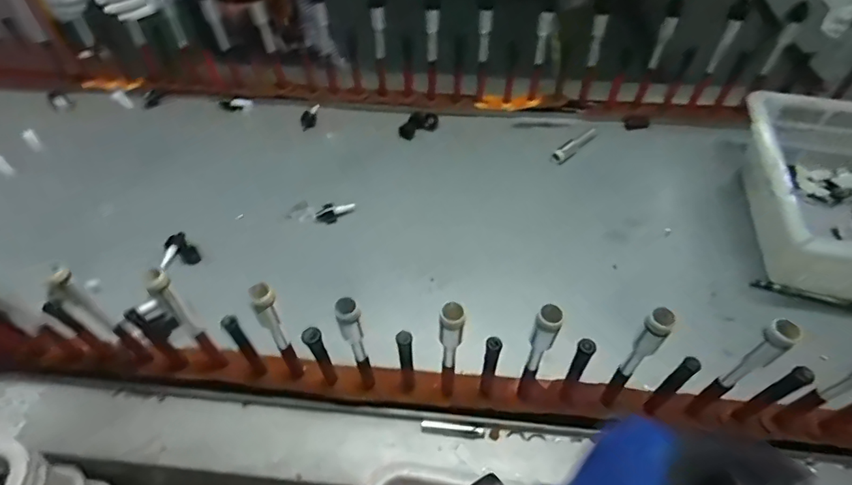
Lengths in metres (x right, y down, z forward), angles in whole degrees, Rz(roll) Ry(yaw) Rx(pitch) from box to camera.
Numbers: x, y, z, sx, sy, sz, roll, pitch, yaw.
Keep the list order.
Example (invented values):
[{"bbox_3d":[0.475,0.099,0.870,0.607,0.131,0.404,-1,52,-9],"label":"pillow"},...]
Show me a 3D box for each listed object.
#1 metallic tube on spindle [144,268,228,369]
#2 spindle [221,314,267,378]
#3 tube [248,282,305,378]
[{"bbox_3d":[-0.283,0.099,0.589,0.021,0.200,0.026,-35,59,-23],"label":"metallic tube on spindle"},{"bbox_3d":[-0.223,0.132,0.605,0.017,0.140,0.015,-35,59,-23],"label":"spindle"},{"bbox_3d":[-0.168,0.115,0.576,0.026,0.215,0.019,-30,57,-20],"label":"tube"}]

